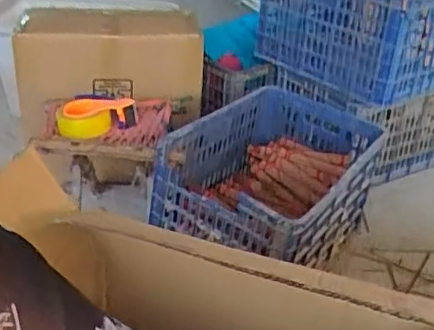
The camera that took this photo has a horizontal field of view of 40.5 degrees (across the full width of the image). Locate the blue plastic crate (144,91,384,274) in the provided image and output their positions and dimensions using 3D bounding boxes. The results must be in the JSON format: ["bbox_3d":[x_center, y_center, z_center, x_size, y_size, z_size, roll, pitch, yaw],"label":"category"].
[{"bbox_3d":[0.126,0.020,1.319,0.385,0.236,0.513,19,33,25],"label":"blue plastic crate"}]

